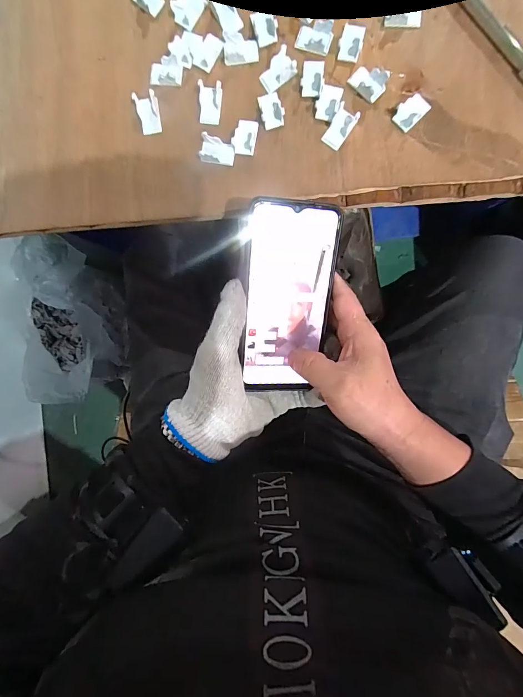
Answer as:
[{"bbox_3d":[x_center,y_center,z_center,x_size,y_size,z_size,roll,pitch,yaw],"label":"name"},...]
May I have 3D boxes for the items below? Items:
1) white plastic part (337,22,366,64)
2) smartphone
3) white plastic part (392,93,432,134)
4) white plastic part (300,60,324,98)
[{"bbox_3d":[0.078,-0.265,0.295,0.019,0.005,0.031,15,94,4],"label":"white plastic part"},{"bbox_3d":[0.022,-0.038,0.299,0.073,0.016,0.164,1,110,-10],"label":"smartphone"},{"bbox_3d":[0.129,-0.204,0.294,0.030,0.006,0.021,-44,88,6],"label":"white plastic part"},{"bbox_3d":[0.045,-0.238,0.300,0.019,0.004,0.032,8,94,5],"label":"white plastic part"}]

